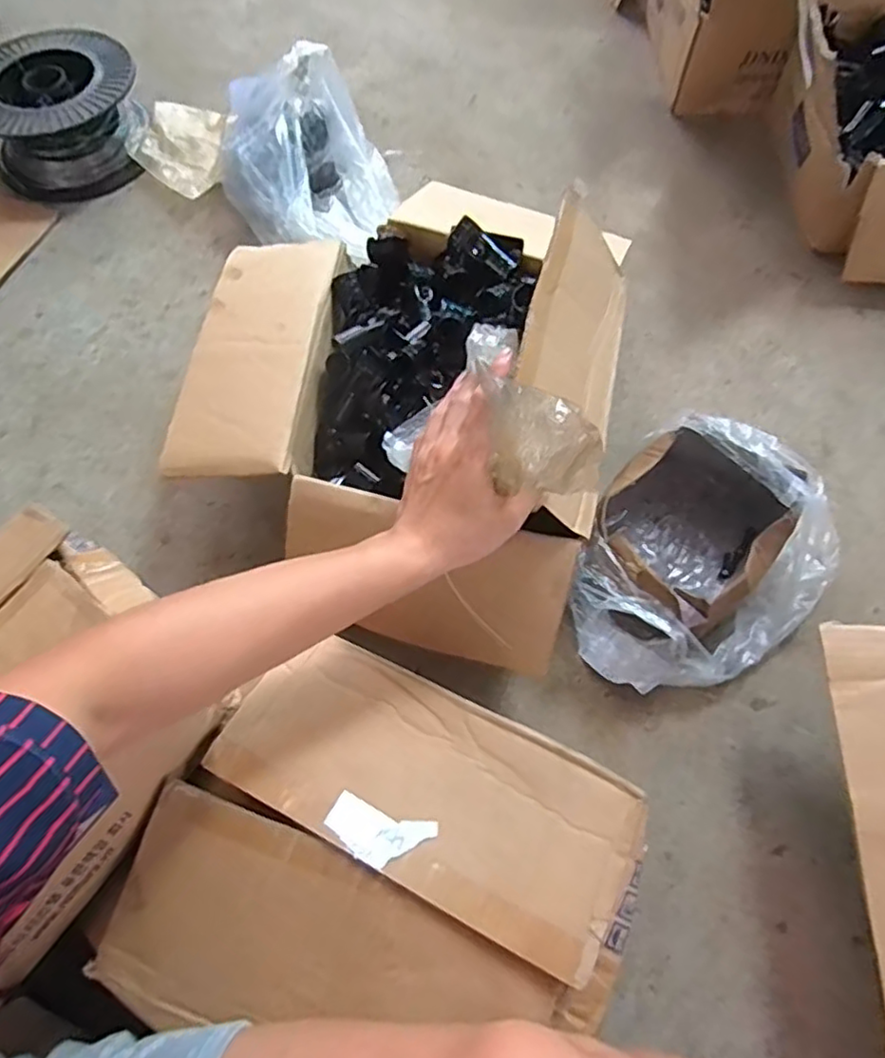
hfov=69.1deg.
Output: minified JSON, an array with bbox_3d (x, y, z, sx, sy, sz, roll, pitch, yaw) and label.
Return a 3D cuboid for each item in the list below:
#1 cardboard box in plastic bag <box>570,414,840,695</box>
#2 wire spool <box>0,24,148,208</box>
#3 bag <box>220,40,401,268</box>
[{"bbox_3d":[0.257,0.042,0.633,0.212,0.139,0.262,37,72,16],"label":"cardboard box in plastic bag"},{"bbox_3d":[-0.557,-0.609,0.934,0.236,0.114,0.233,-1,66,1],"label":"wire spool"},{"bbox_3d":[-0.181,-0.480,0.831,0.218,0.132,0.285,-13,66,-6],"label":"bag"}]

